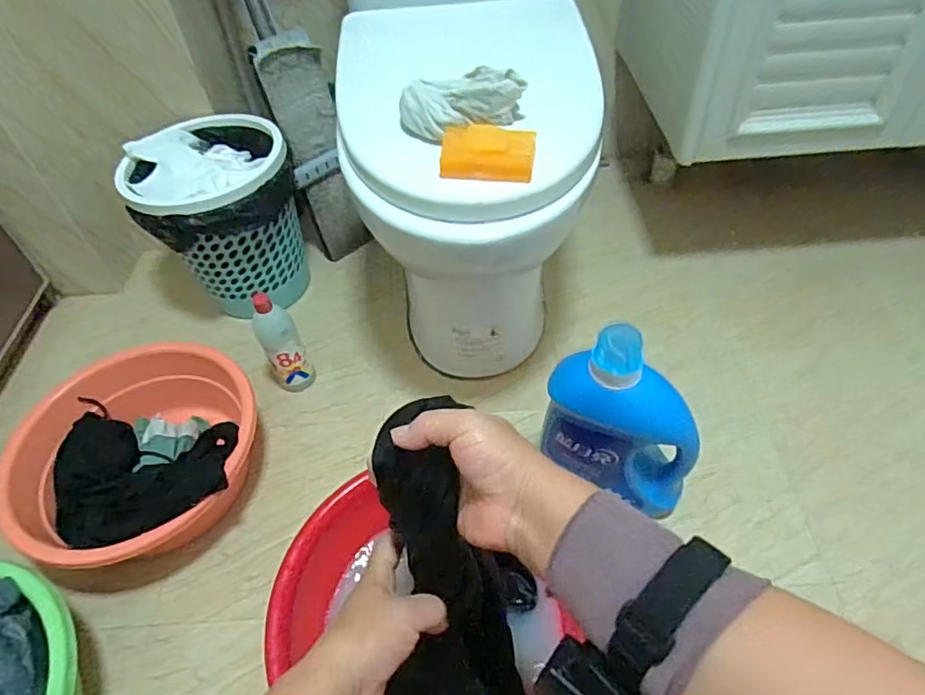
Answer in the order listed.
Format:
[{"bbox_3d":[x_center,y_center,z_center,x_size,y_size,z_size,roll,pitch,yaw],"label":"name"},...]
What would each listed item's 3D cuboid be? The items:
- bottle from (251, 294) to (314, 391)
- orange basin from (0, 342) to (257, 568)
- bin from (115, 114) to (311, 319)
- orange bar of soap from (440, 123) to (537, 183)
[{"bbox_3d":[-0.291,-0.004,0.922,0.063,0.183,0.054,-28,55,-15],"label":"bottle"},{"bbox_3d":[-0.456,0.159,0.839,0.319,0.125,0.325,-3,53,3],"label":"orange basin"},{"bbox_3d":[-0.417,-0.218,1.044,0.262,0.290,0.242,-27,53,-18],"label":"bin"},{"bbox_3d":[0.028,-0.211,0.623,0.100,0.040,0.046,4,50,8],"label":"orange bar of soap"}]

